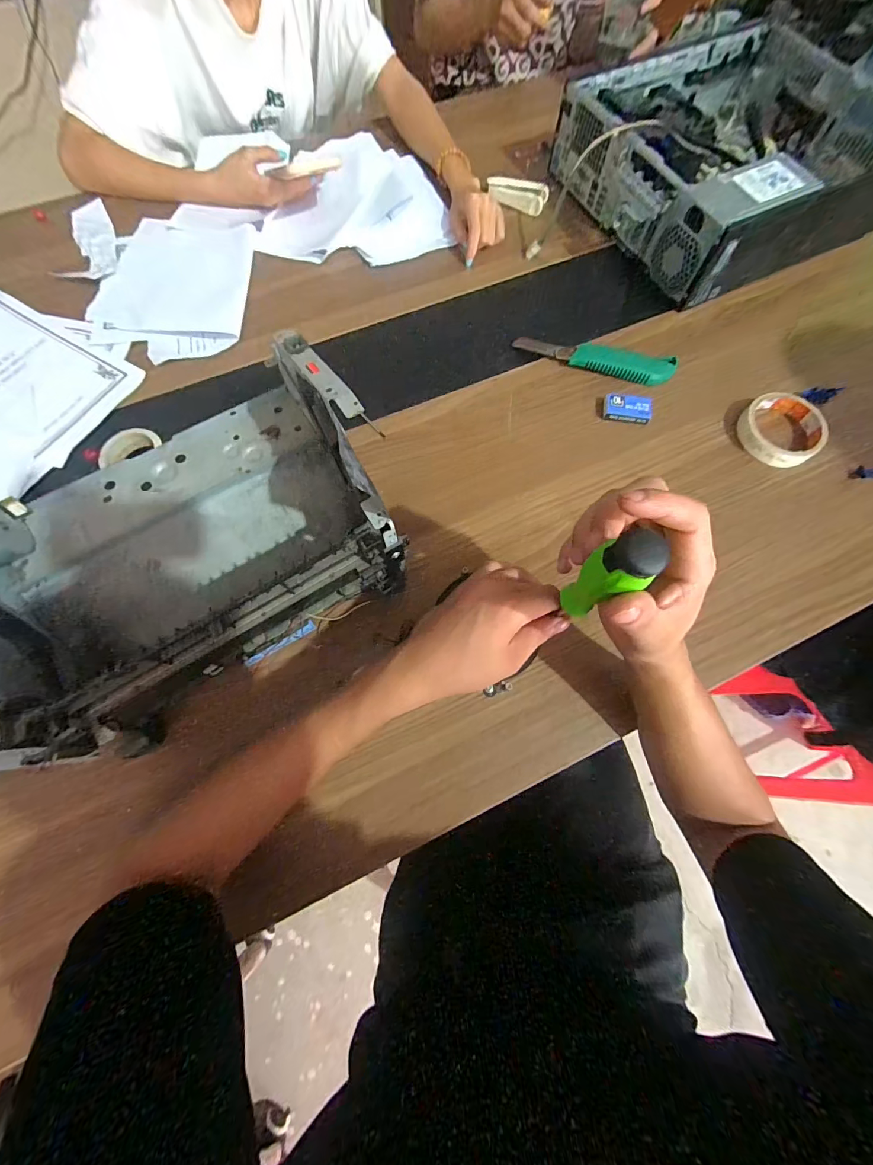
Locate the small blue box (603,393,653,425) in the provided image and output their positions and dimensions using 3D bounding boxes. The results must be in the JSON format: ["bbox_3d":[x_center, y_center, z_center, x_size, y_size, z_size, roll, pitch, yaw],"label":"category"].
[{"bbox_3d":[0.230,-0.208,0.494,0.054,0.017,0.029,11,73,3],"label":"small blue box"}]

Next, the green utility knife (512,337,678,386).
[{"bbox_3d":[0.198,-0.282,0.514,0.196,0.017,0.034,13,73,3],"label":"green utility knife"}]

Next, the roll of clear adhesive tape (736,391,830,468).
[{"bbox_3d":[0.401,-0.178,0.479,0.087,0.026,0.088,0,72,-1],"label":"roll of clear adhesive tape"}]

